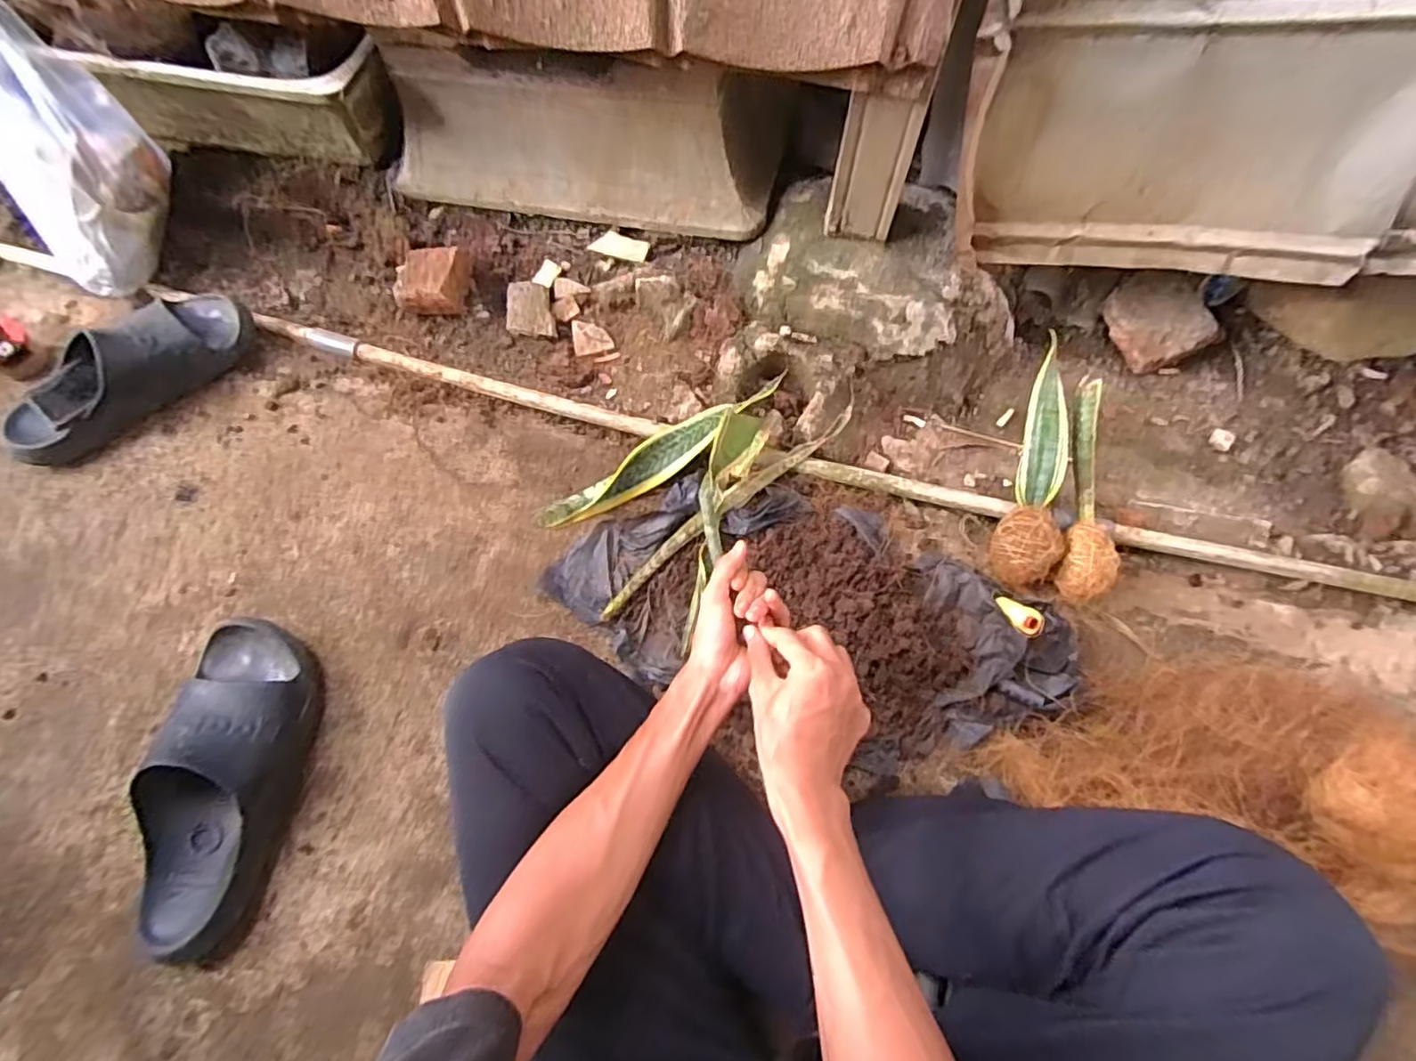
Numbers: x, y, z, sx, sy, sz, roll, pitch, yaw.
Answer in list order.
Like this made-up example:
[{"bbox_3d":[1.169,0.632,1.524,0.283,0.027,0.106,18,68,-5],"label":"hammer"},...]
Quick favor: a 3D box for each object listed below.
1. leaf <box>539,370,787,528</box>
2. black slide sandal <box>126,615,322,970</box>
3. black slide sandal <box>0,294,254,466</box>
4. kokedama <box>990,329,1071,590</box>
[{"bbox_3d":[-0.052,-0.092,0.760,0.325,0.043,0.050,-35,74,-12],"label":"leaf"},{"bbox_3d":[-0.459,0.235,0.603,0.123,0.085,0.302,-5,70,-2],"label":"black slide sandal"},{"bbox_3d":[-0.726,-0.202,0.772,0.305,0.084,0.101,-41,75,-14],"label":"black slide sandal"},{"bbox_3d":[0.383,-0.066,0.721,0.071,0.099,0.272,17,71,6],"label":"kokedama"}]

